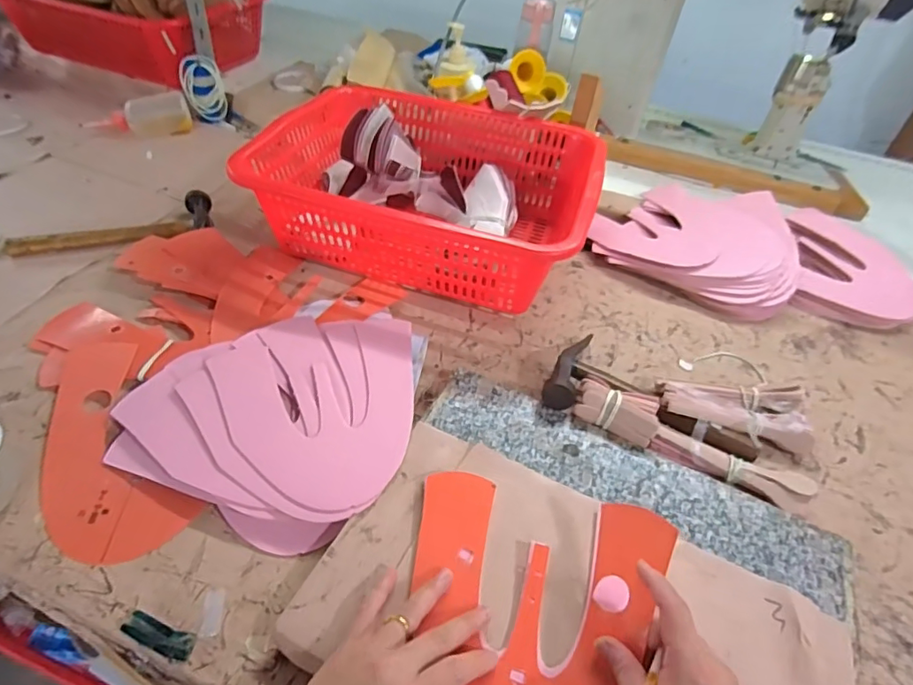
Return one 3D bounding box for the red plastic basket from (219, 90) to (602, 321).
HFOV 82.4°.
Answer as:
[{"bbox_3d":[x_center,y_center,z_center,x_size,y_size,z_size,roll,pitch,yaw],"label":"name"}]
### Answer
[{"bbox_3d":[-0.032,-0.213,0.724,0.424,0.132,0.325,16,47,7],"label":"red plastic basket"}]

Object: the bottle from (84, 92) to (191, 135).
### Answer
[{"bbox_3d":[-0.536,-0.381,0.884,0.164,0.052,0.044,-19,52,-23],"label":"bottle"}]

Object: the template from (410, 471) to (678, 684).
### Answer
[{"bbox_3d":[0.043,0.191,0.370,0.182,0.054,0.191,4,47,-4],"label":"template"}]

